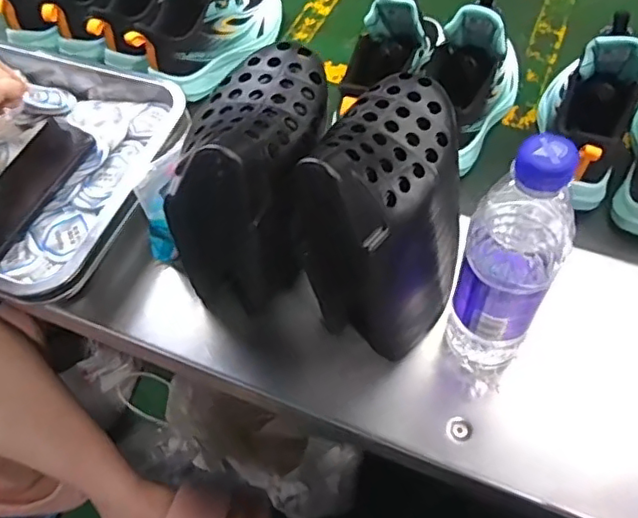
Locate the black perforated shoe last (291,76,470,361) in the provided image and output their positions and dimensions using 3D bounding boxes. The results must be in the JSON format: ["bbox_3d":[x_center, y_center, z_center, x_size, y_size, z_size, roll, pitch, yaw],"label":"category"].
[{"bbox_3d":[0.060,-0.035,0.448,0.097,0.186,0.151,22,61,18],"label":"black perforated shoe last"}]

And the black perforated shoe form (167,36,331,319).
[{"bbox_3d":[-0.047,-0.057,0.464,0.110,0.209,0.146,14,59,13],"label":"black perforated shoe form"}]

